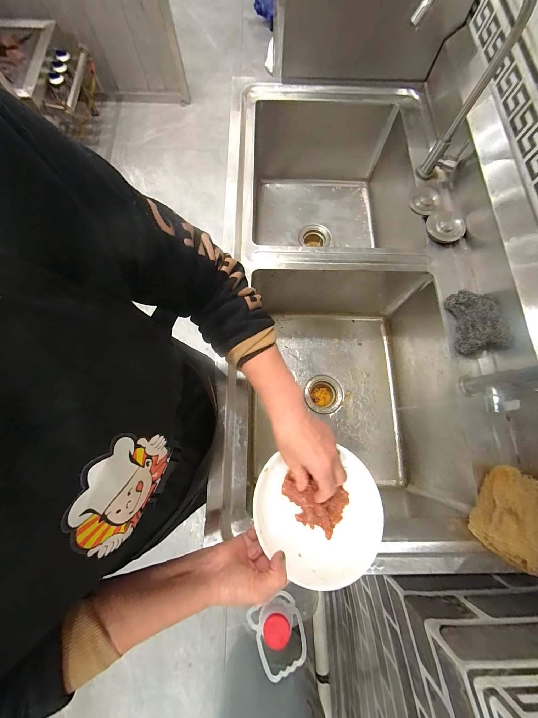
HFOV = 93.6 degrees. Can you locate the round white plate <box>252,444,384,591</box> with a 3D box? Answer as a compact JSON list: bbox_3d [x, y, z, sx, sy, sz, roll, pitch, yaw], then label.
[{"bbox_3d":[0.070,0.214,0.351,0.175,0.036,0.151,-8,75,-4],"label":"round white plate"}]

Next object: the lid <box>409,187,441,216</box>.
[{"bbox_3d":[0.379,-0.383,0.609,0.068,0.022,0.067,0,75,-2],"label":"lid"}]

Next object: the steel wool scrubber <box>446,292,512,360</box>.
[{"bbox_3d":[0.417,-0.076,0.513,0.080,0.068,0.135,-2,75,-2],"label":"steel wool scrubber"}]

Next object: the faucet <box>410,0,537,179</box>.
[{"bbox_3d":[0.328,-0.519,0.487,0.211,0.316,0.058,1,75,-1],"label":"faucet"}]

